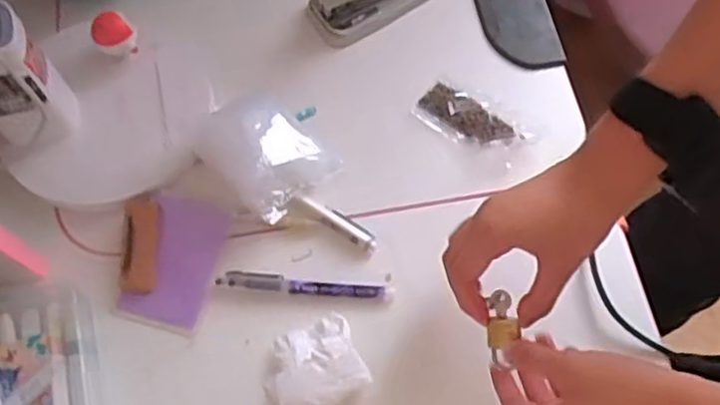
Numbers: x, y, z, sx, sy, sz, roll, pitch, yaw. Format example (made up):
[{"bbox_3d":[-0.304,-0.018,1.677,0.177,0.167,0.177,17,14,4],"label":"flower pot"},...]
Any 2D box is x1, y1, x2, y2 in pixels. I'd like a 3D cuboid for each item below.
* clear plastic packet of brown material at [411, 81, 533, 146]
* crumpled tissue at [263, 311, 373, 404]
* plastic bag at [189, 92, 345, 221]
[{"bbox_3d":[0.090,-0.069,0.547,0.090,0.012,0.044,35,71,12],"label":"clear plastic packet of brown material"},{"bbox_3d":[-0.034,0.113,0.465,0.066,0.018,0.056,-20,70,-10],"label":"crumpled tissue"},{"bbox_3d":[-0.072,-0.039,0.511,0.091,0.043,0.087,39,72,13],"label":"plastic bag"}]

